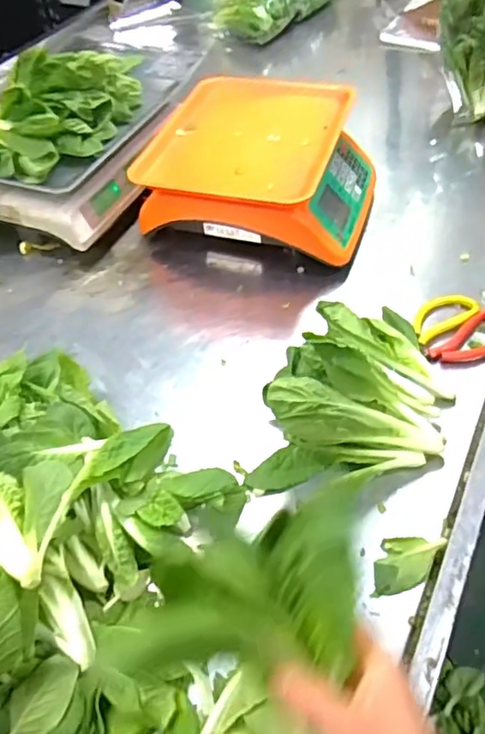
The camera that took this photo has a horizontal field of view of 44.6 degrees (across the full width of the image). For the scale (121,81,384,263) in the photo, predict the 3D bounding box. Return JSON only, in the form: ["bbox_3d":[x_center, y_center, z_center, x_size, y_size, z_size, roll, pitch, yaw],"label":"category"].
[{"bbox_3d":[0.031,-0.274,0.839,0.298,0.131,0.263,8,49,10],"label":"scale"}]

